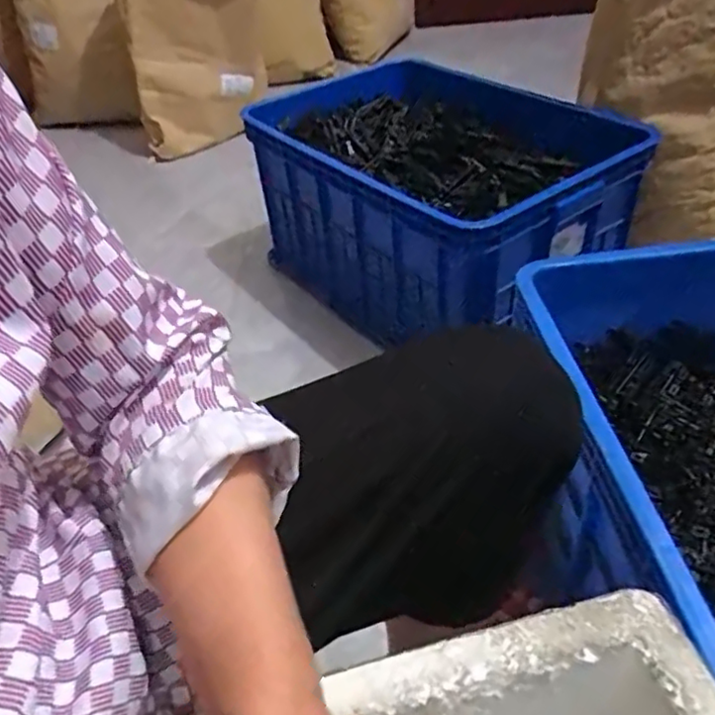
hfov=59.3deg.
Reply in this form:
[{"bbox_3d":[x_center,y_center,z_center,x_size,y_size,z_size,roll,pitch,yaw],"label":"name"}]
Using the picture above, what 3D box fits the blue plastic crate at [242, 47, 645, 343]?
[{"bbox_3d":[0.152,-0.274,1.101,0.443,0.276,0.586,-27,44,-22],"label":"blue plastic crate"}]

